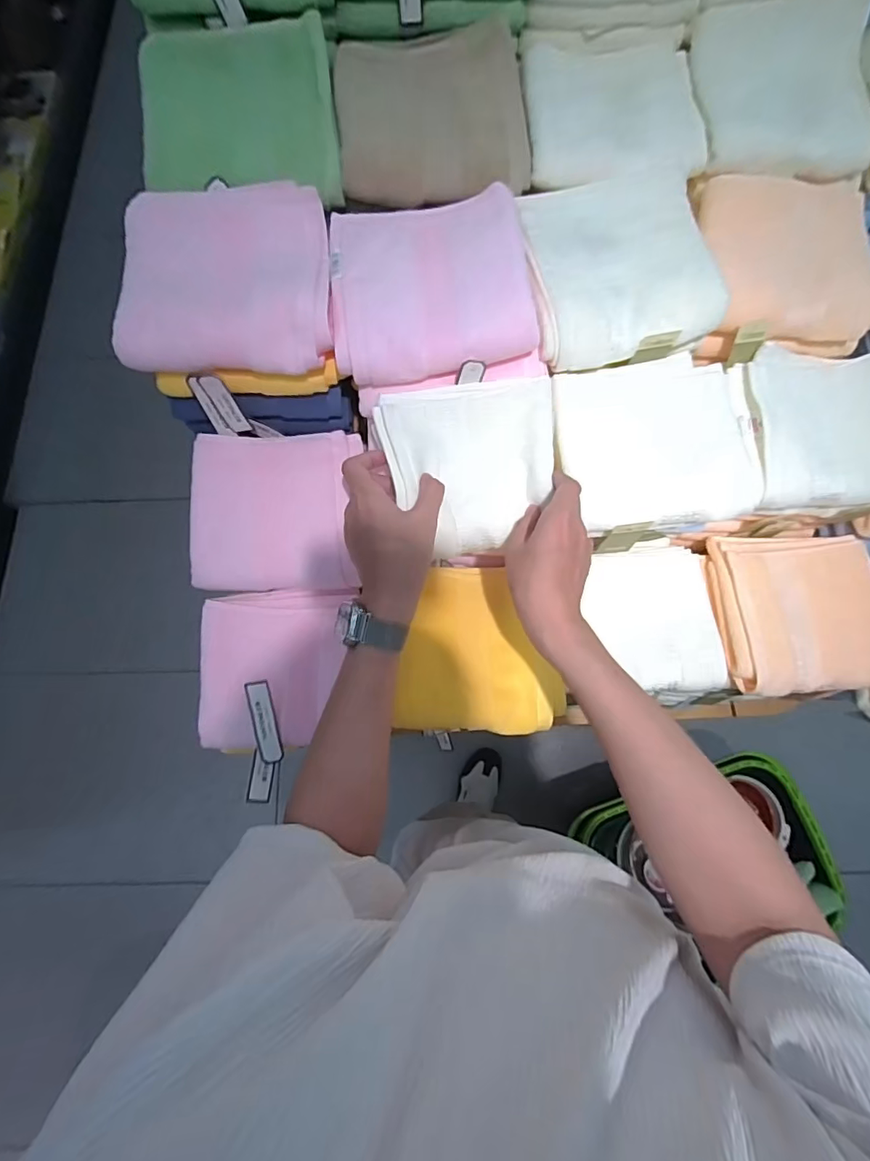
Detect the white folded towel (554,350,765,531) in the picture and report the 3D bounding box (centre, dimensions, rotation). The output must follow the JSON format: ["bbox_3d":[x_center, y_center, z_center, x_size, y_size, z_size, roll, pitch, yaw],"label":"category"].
[{"bbox_3d":[0.242,-0.146,0.553,0.193,0.054,0.188,-6,75,0],"label":"white folded towel"}]

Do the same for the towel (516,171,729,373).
[{"bbox_3d":[0.186,-0.326,0.528,0.183,0.050,0.190,-8,75,-1],"label":"towel"}]

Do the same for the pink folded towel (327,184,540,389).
[{"bbox_3d":[-0.005,-0.296,0.504,0.192,0.045,0.174,-7,75,0],"label":"pink folded towel"}]

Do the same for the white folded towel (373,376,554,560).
[{"bbox_3d":[0.036,-0.113,0.504,0.170,0.032,0.167,-5,96,-2],"label":"white folded towel"}]

